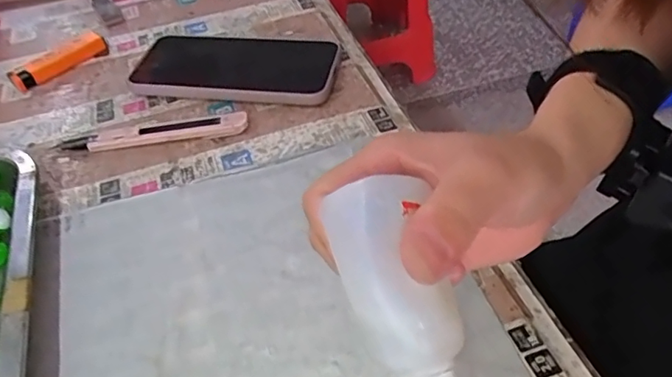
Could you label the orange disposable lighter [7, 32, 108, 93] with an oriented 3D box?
[{"bbox_3d":[-0.232,-0.108,0.458,0.025,0.016,0.081,31,55,31],"label":"orange disposable lighter"}]

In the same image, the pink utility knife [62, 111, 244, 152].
[{"bbox_3d":[-0.129,-0.041,0.385,0.133,0.015,0.017,-5,45,0],"label":"pink utility knife"}]

